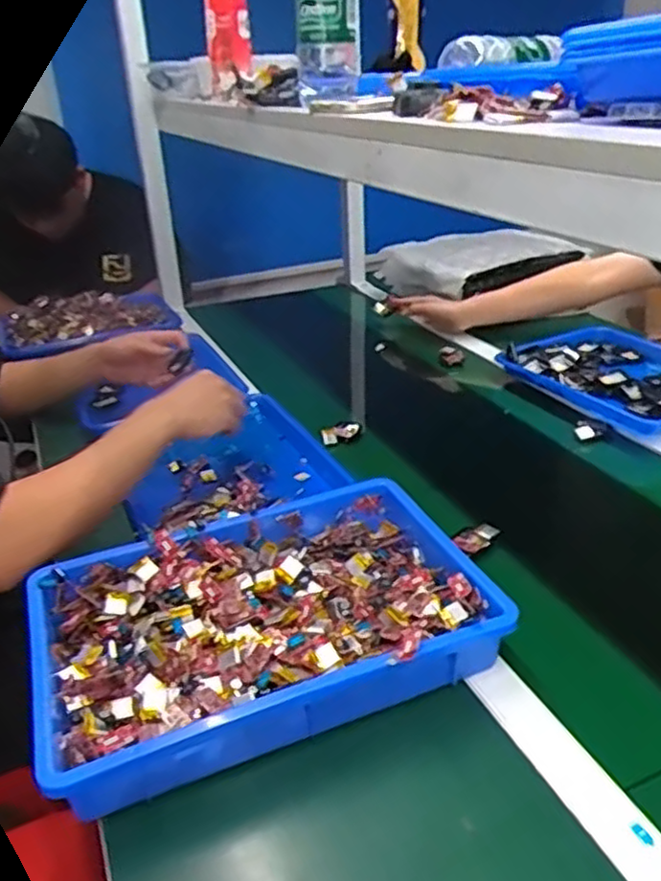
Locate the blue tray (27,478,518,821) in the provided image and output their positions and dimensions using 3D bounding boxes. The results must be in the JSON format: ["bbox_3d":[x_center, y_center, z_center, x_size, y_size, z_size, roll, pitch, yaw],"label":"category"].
[{"bbox_3d":[-0.060,0.153,0.629,0.387,0.056,0.252,-13,29,-18],"label":"blue tray"}]

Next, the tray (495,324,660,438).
[{"bbox_3d":[0.458,-0.109,1.079,0.254,0.042,0.323,-17,30,-23],"label":"tray"}]

